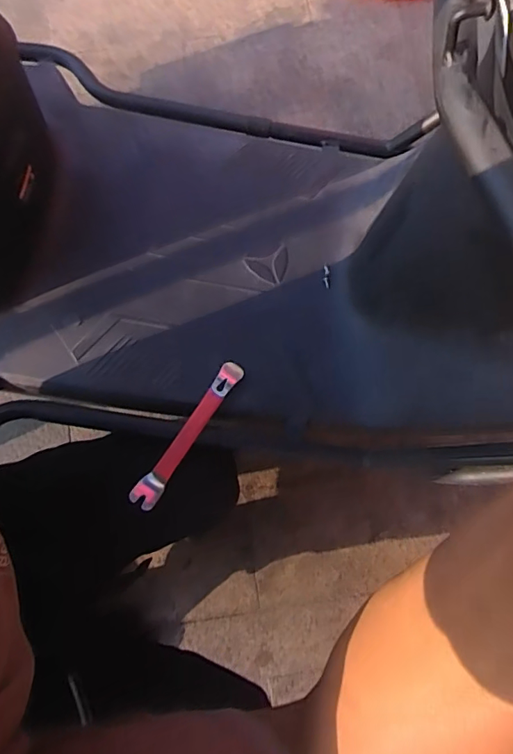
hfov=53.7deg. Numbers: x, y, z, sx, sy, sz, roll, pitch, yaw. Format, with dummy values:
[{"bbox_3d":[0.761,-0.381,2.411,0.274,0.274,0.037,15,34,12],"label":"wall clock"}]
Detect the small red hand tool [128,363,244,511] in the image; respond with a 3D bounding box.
[{"bbox_3d":[-0.080,0.068,0.615,0.028,0.020,0.203,34,79,7],"label":"small red hand tool"}]

